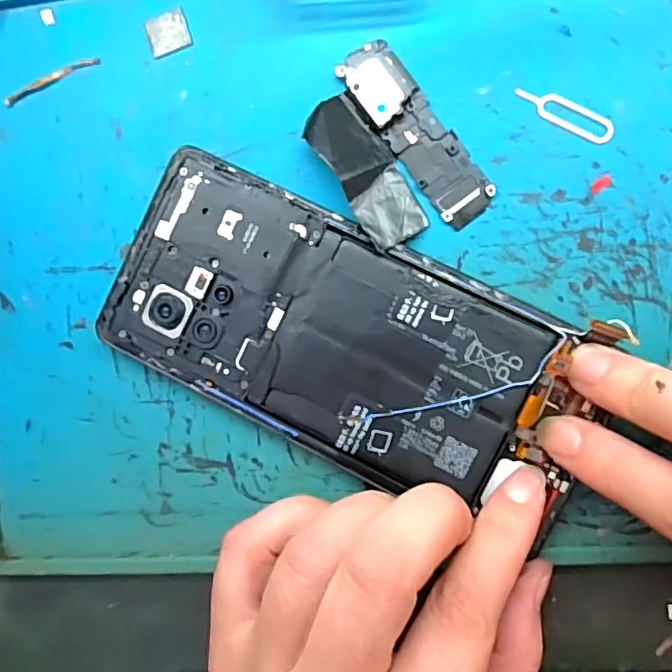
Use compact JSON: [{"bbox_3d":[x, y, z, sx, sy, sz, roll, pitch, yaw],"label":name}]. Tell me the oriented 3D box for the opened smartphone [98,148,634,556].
[{"bbox_3d":[0.003,0.002,0.184,0.158,0.004,0.073,24,95,7],"label":"opened smartphone"}]

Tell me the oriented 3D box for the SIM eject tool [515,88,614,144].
[{"bbox_3d":[0.073,-0.072,0.181,0.033,0.004,0.009,29,96,6],"label":"SIM eject tool"}]

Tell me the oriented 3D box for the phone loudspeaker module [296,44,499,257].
[{"bbox_3d":[0.017,-0.060,0.181,0.040,0.013,0.064,-34,87,7],"label":"phone loudspeaker module"}]

